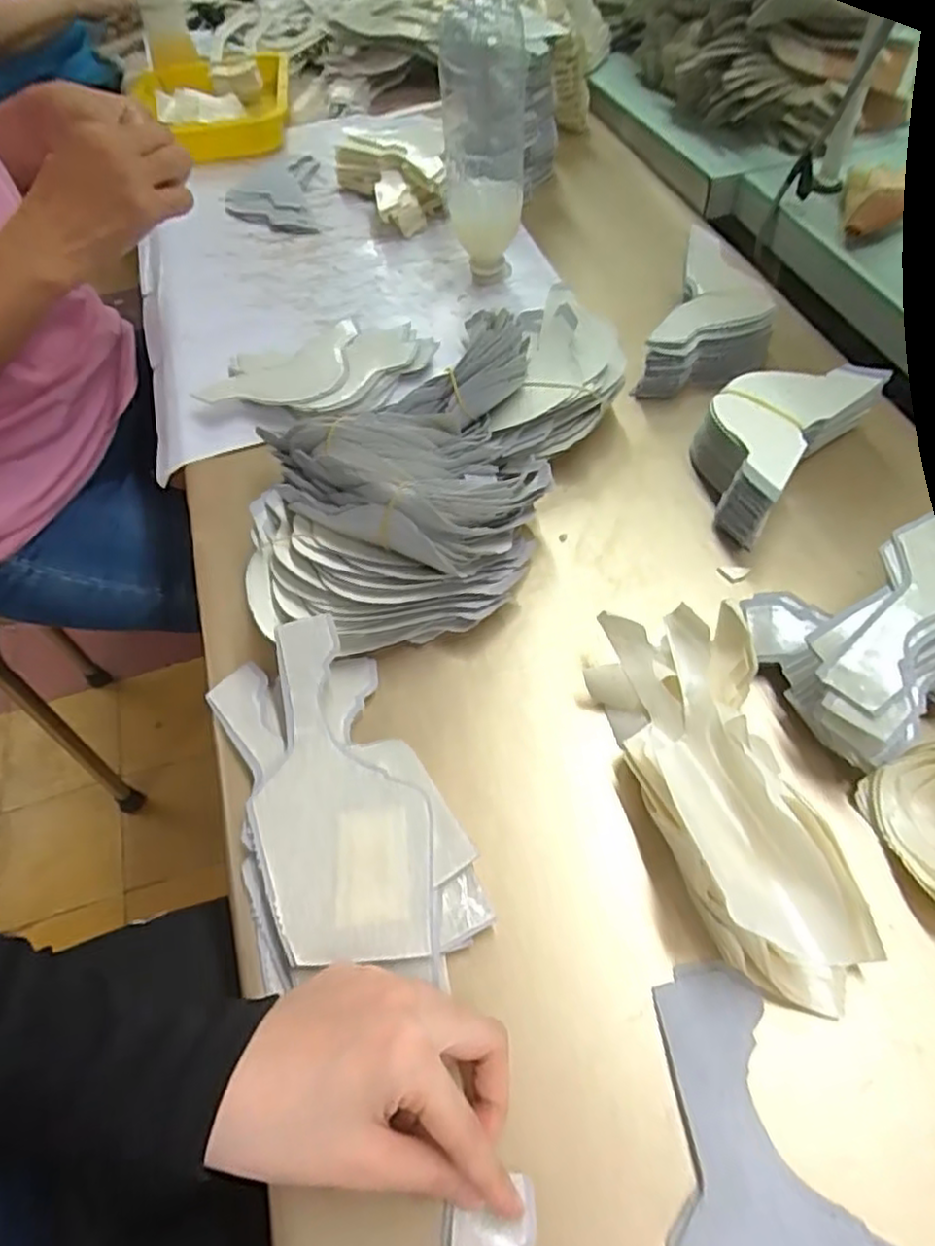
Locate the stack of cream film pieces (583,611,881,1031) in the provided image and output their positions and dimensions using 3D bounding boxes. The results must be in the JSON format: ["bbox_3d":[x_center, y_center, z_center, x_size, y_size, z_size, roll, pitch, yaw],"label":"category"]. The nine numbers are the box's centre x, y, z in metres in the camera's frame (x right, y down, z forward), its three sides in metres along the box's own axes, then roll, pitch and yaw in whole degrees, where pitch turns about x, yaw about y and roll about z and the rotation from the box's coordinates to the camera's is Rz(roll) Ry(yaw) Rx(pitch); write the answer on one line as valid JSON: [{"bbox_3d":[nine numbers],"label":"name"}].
[{"bbox_3d":[0.134,0.077,0.348,0.093,0.052,0.199,-15,56,-7],"label":"stack of cream film pieces"}]

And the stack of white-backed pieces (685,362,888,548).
[{"bbox_3d":[0.202,-0.123,0.480,0.078,0.065,0.140,38,65,25],"label":"stack of white-backed pieces"}]

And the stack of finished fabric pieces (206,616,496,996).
[{"bbox_3d":[-0.069,0.088,0.362,0.104,0.038,0.198,-21,57,-11],"label":"stack of finished fabric pieces"}]

